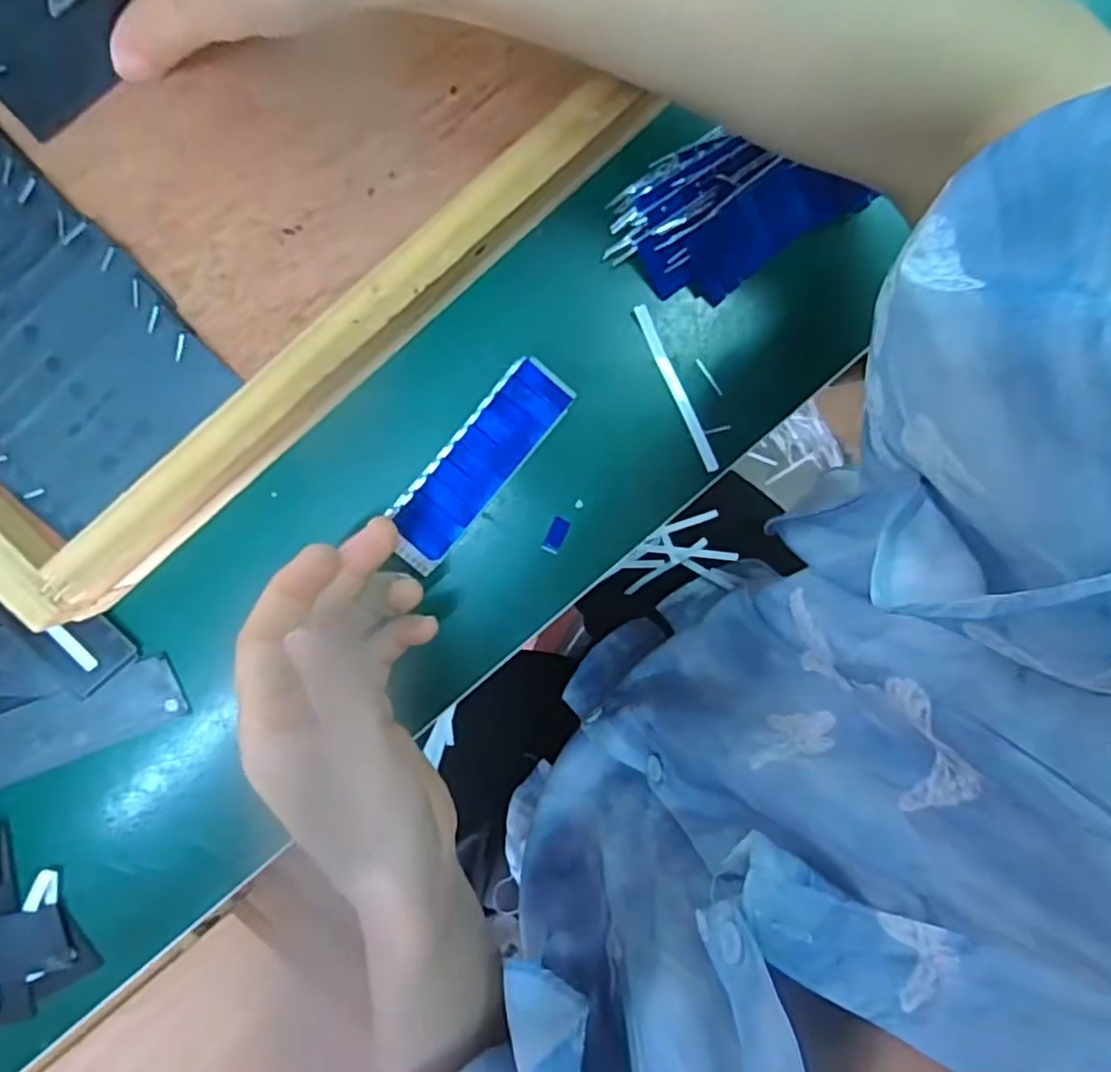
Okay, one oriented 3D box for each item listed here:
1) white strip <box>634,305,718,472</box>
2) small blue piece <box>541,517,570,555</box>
[{"bbox_3d":[0.053,-0.064,0.298,0.005,0.004,0.077,-27,96,-1],"label":"white strip"},{"bbox_3d":[0.000,0.000,0.305,0.008,0.004,0.016,25,93,-6],"label":"small blue piece"}]

